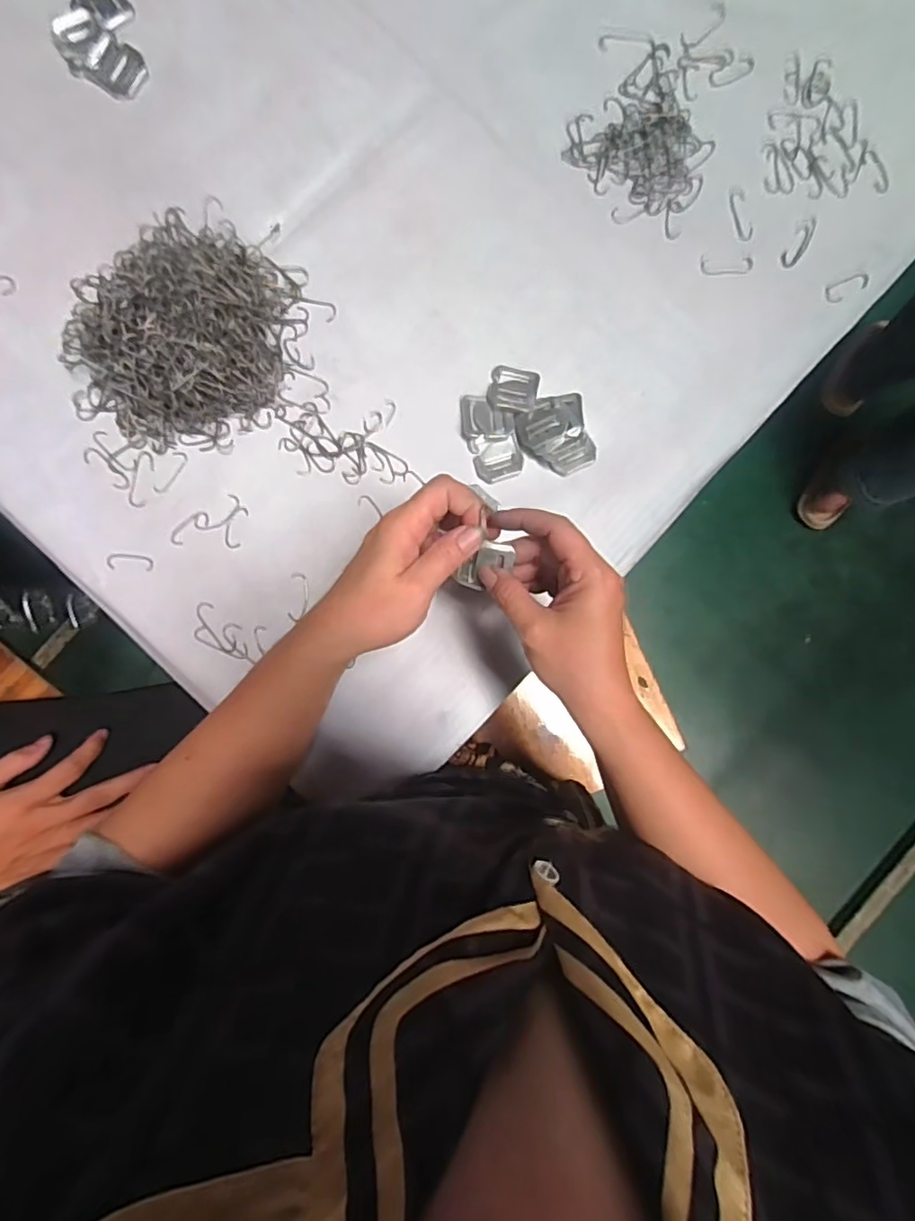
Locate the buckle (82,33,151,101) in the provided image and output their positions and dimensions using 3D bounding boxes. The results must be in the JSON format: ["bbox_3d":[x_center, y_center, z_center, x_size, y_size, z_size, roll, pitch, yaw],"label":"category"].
[{"bbox_3d":[-0.270,-0.431,0.470,0.043,0.007,0.039,34,86,-1],"label":"buckle"}]

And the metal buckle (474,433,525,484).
[{"bbox_3d":[0.033,-0.122,0.472,0.038,0.004,0.034,-21,88,-4],"label":"metal buckle"}]

